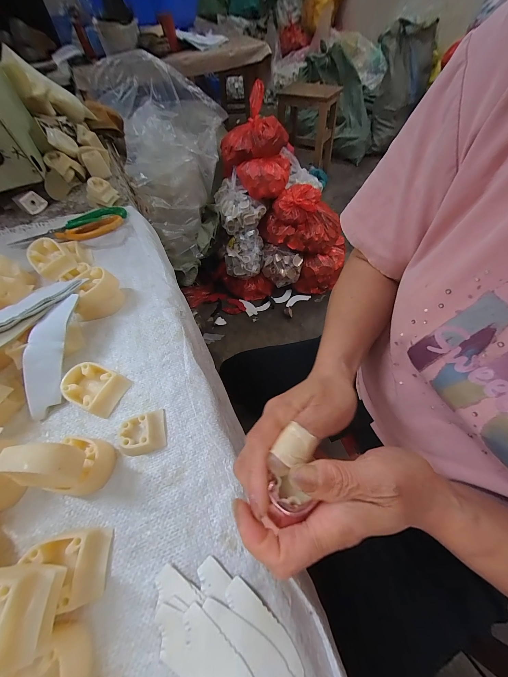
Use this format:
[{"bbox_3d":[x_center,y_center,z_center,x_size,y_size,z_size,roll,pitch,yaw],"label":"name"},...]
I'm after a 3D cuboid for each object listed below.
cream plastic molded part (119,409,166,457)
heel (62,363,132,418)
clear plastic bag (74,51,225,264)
[{"bbox_3d":[-0.110,0.093,0.242,0.038,0.016,0.037,-14,58,-8],"label":"cream plastic molded part"},{"bbox_3d":[-0.174,0.052,0.265,0.056,0.022,0.045,20,60,13],"label":"heel"},{"bbox_3d":[-0.318,-0.660,0.937,0.397,0.501,0.519,-6,58,-1],"label":"clear plastic bag"}]

